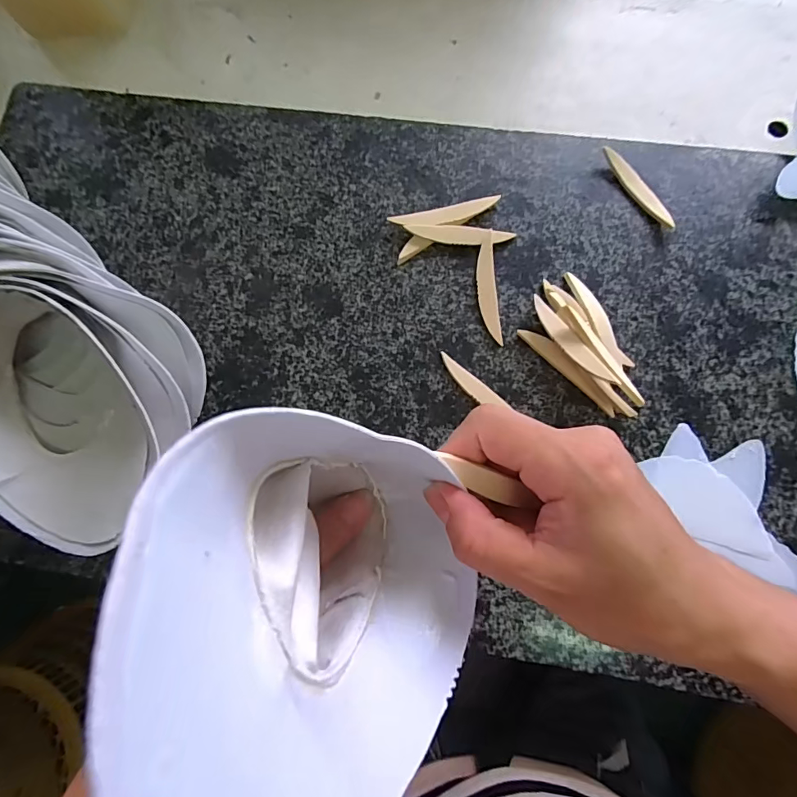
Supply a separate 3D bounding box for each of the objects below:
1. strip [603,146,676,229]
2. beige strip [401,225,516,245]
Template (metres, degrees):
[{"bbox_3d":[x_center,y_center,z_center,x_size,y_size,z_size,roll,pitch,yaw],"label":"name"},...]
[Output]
[{"bbox_3d":[0.180,-0.158,0.345,0.011,0.009,0.079,-26,77,-3],"label":"strip"},{"bbox_3d":[0.046,-0.122,0.342,0.079,0.007,0.013,6,99,4],"label":"beige strip"}]

